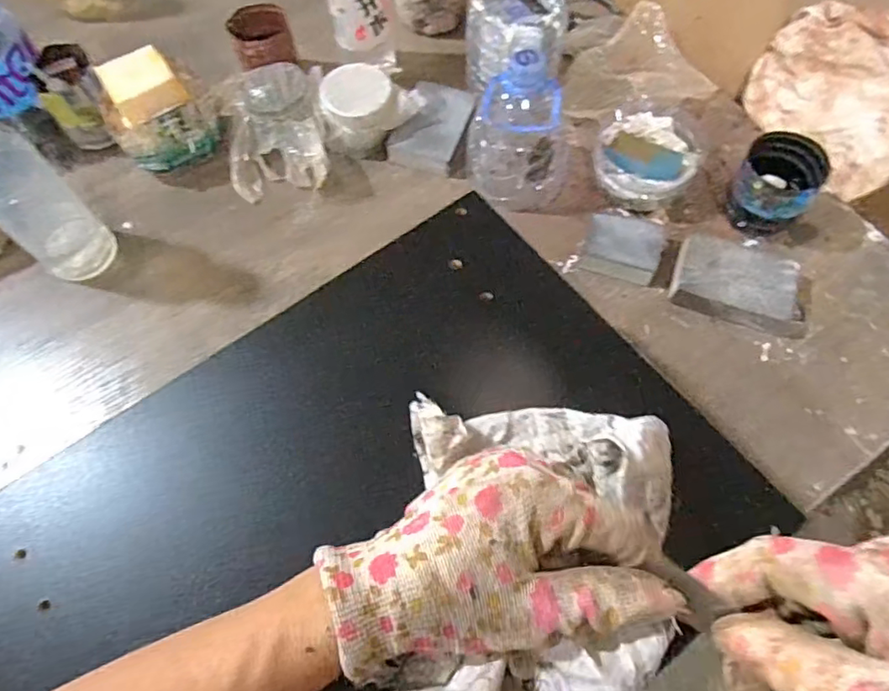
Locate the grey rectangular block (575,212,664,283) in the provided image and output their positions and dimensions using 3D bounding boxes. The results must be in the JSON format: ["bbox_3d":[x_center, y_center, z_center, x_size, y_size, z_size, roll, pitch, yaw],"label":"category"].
[{"bbox_3d":[0.170,-0.096,0.551,0.069,0.023,0.063,16,67,8],"label":"grey rectangular block"}]

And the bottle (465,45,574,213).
[{"bbox_3d":[0.073,-0.216,0.542,0.098,0.129,0.100,11,67,6],"label":"bottle"}]

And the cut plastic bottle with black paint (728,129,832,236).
[{"bbox_3d":[0.305,-0.148,0.540,0.069,0.086,0.068,0,66,1],"label":"cut plastic bottle with black paint"}]

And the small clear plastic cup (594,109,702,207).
[{"bbox_3d":[0.201,-0.188,0.578,0.092,0.045,0.100,0,66,1],"label":"small clear plastic cup"}]

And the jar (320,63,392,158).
[{"bbox_3d":[-0.090,-0.245,0.608,0.071,0.055,0.072,0,66,1],"label":"jar"}]

